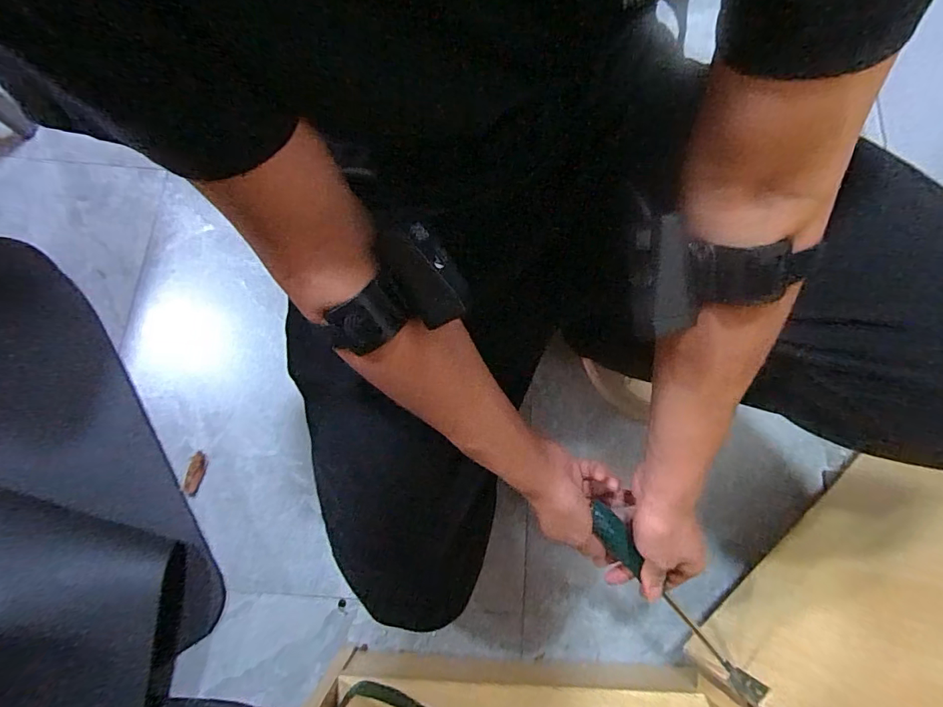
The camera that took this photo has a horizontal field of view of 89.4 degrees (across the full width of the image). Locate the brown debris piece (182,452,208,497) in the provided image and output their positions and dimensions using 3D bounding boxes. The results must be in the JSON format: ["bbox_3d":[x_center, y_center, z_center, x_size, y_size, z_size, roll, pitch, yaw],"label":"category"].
[{"bbox_3d":[-0.363,0.159,0.627,0.020,0.007,0.055,12,75,1],"label":"brown debris piece"}]

